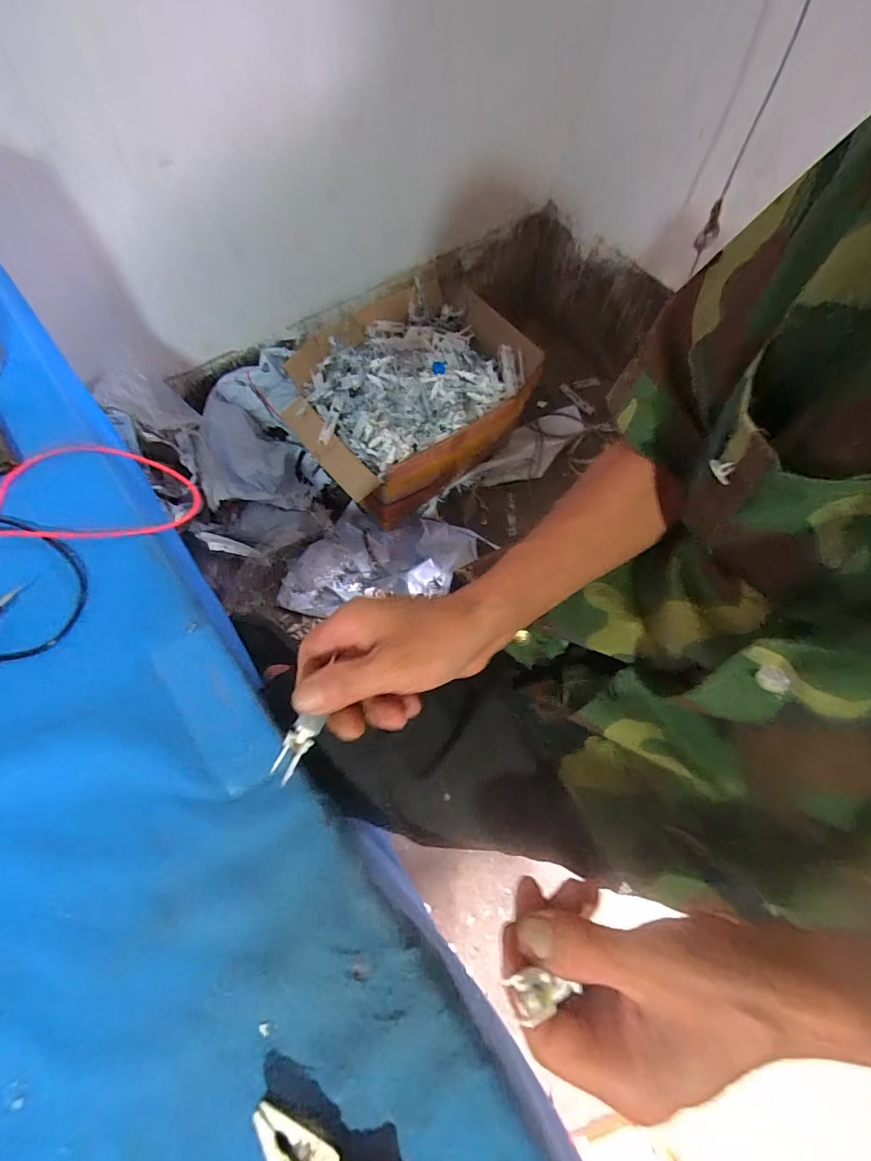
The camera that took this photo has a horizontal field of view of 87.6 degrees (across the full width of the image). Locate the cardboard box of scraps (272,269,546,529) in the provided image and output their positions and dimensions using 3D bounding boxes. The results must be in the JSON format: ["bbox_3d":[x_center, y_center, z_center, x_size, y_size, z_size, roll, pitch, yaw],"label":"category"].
[{"bbox_3d":[-0.048,-0.411,1.026,0.533,0.203,0.389,-36,73,-17],"label":"cardboard box of scraps"}]

